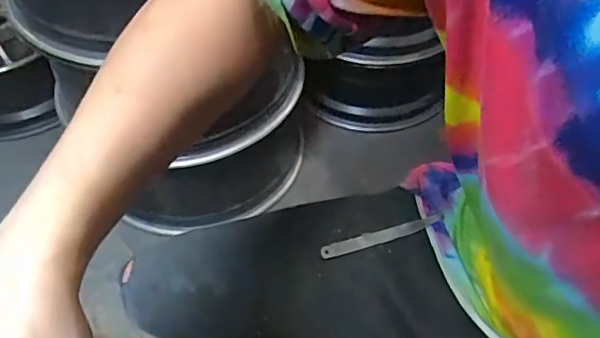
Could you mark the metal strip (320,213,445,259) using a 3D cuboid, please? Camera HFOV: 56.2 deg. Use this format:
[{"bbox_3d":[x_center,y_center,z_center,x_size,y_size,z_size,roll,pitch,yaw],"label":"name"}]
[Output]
[{"bbox_3d":[0.080,0.065,0.547,0.123,0.004,0.013,-15,75,-5],"label":"metal strip"}]

